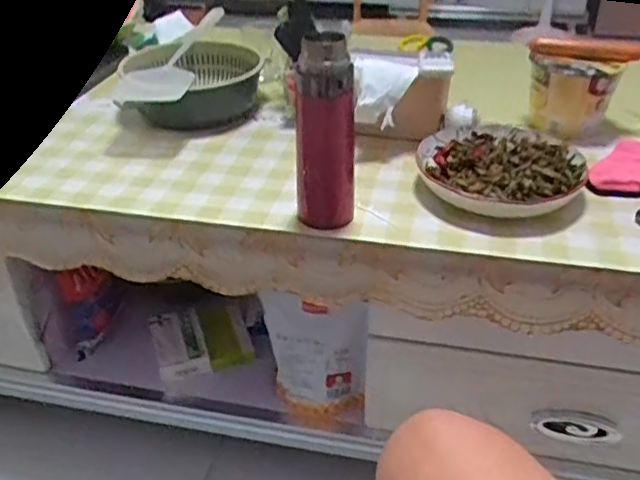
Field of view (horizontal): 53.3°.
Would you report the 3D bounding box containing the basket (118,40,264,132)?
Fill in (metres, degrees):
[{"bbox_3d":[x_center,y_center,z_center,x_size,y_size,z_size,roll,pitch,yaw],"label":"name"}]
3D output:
[{"bbox_3d":[-0.218,-0.262,1.059,0.206,0.084,0.239,-30,44,-35],"label":"basket"}]

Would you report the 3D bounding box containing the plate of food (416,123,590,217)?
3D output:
[{"bbox_3d":[0.240,-0.099,0.848,0.209,0.042,0.213,0,35,0],"label":"plate of food"}]

